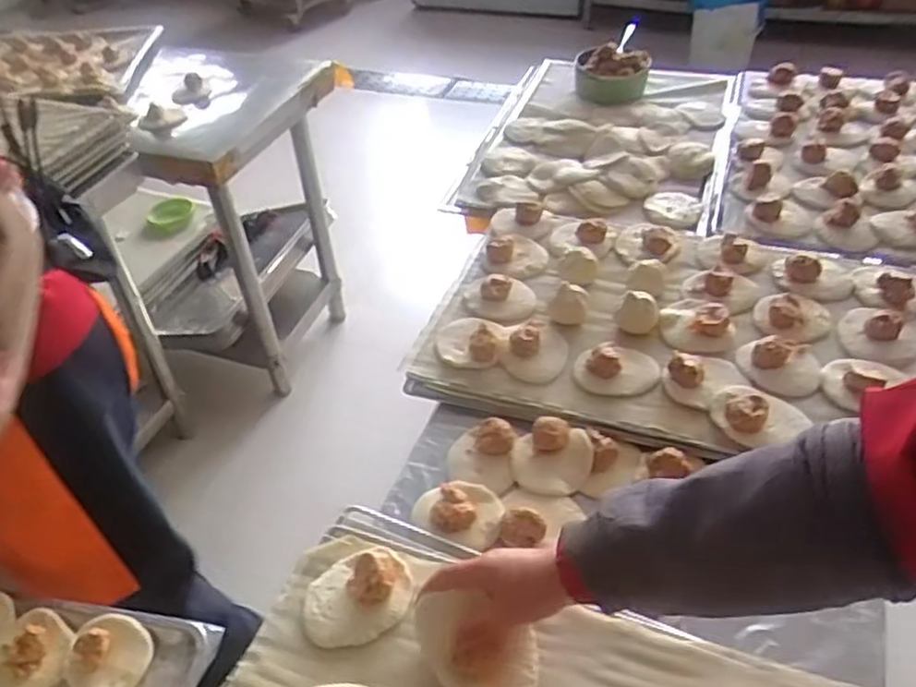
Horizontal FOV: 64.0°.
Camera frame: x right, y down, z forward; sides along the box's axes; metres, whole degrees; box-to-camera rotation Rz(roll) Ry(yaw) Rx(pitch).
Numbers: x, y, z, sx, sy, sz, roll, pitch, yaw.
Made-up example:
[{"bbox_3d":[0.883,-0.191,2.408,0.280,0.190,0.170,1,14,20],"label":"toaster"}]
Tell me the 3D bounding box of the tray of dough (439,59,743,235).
[{"bbox_3d":[0.260,-0.371,1.321,0.425,0.050,0.557,12,45,16],"label":"tray of dough"}]

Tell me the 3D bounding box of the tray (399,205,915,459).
[{"bbox_3d":[0.272,-0.039,0.937,0.588,0.049,0.407,10,44,14],"label":"tray"}]

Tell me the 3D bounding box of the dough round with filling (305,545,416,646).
[{"bbox_3d":[-0.091,0.223,0.667,0.104,0.036,0.085,-18,44,-15],"label":"dough round with filling"}]

